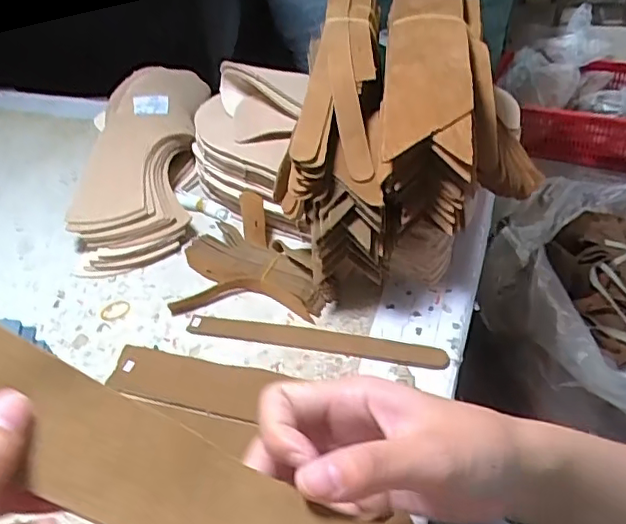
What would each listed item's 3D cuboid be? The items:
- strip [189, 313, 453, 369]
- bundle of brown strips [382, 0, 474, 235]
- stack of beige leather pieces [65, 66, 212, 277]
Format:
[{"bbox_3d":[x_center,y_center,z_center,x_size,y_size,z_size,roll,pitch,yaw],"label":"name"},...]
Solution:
[{"bbox_3d":[-0.001,0.056,0.434,0.193,0.004,0.020,7,44,14],"label":"strip"},{"bbox_3d":[0.083,-0.124,0.440,0.057,0.081,0.224,1,43,8],"label":"bundle of brown strips"},{"bbox_3d":[-0.167,-0.111,0.587,0.113,0.070,0.277,-6,43,0],"label":"stack of beige leather pieces"}]

